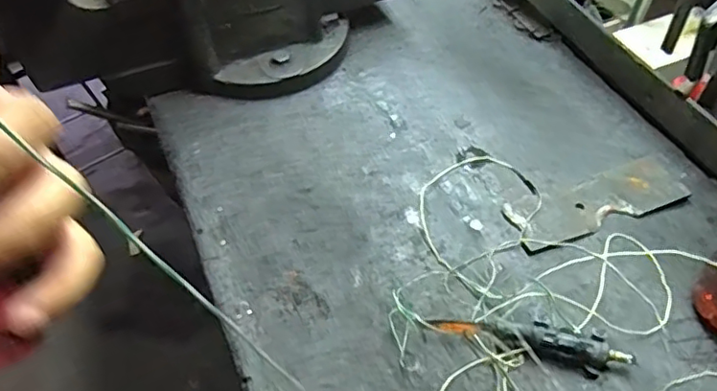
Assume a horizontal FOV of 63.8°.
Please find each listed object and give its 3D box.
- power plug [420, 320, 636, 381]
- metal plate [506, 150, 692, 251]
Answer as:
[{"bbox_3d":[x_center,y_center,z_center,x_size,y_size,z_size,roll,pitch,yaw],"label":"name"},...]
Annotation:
[{"bbox_3d":[0.160,0.135,0.548,0.184,0.035,0.031,13,54,12],"label":"power plug"},{"bbox_3d":[0.276,0.007,0.665,0.209,0.010,0.068,-17,54,-11],"label":"metal plate"}]

